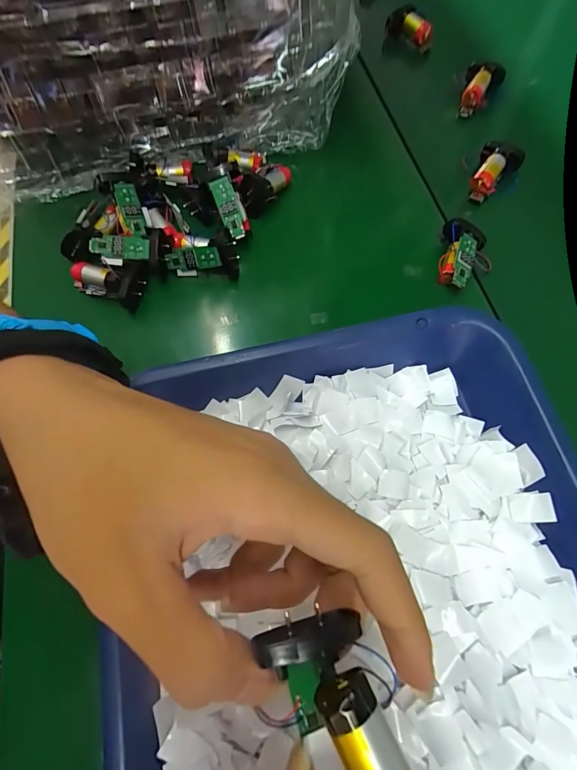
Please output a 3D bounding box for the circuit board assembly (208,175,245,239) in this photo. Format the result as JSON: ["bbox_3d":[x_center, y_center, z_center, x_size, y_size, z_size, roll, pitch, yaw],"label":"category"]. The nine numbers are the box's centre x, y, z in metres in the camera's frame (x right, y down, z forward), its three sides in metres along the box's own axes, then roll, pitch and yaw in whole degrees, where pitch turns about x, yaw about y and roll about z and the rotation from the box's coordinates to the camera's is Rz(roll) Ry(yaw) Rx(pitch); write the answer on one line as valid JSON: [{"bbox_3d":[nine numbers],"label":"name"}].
[{"bbox_3d":[-0.044,-0.131,0.280,0.015,0.007,0.042,-22,100,-9],"label":"circuit board assembly"}]

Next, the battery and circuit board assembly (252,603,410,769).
[{"bbox_3d":[0.017,0.089,0.105,0.029,0.019,0.054,-33,66,-14],"label":"battery and circuit board assembly"}]

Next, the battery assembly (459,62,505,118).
[{"bbox_3d":[0.172,-0.271,0.345,0.031,0.020,0.049,30,84,11],"label":"battery assembly"}]

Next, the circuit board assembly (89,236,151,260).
[{"bbox_3d":[-0.121,-0.099,0.271,0.040,0.004,0.015,4,98,-4],"label":"circuit board assembly"}]

